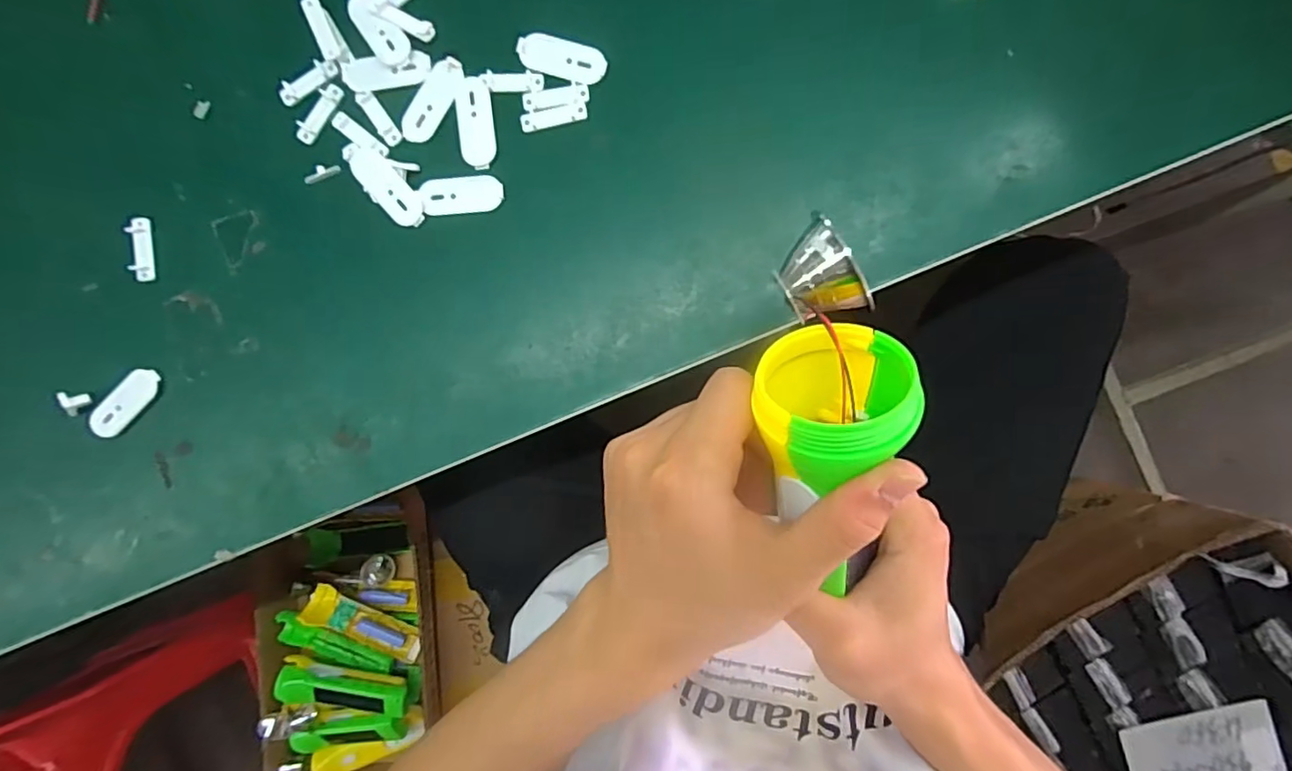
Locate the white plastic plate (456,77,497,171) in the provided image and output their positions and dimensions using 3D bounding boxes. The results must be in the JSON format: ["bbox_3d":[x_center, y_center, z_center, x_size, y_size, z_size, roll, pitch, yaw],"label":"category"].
[{"bbox_3d":[-0.095,-0.147,0.325,0.020,0.004,0.050,-6,91,5],"label":"white plastic plate"}]

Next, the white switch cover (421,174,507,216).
[{"bbox_3d":[-0.104,-0.107,0.328,0.045,0.004,0.021,-2,91,5],"label":"white switch cover"}]

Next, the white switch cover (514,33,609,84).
[{"bbox_3d":[-0.047,-0.181,0.321,0.050,0.004,0.022,19,93,5],"label":"white switch cover"}]

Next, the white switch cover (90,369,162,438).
[{"bbox_3d":[-0.305,0.010,0.339,0.047,0.006,0.018,-45,87,5],"label":"white switch cover"}]

